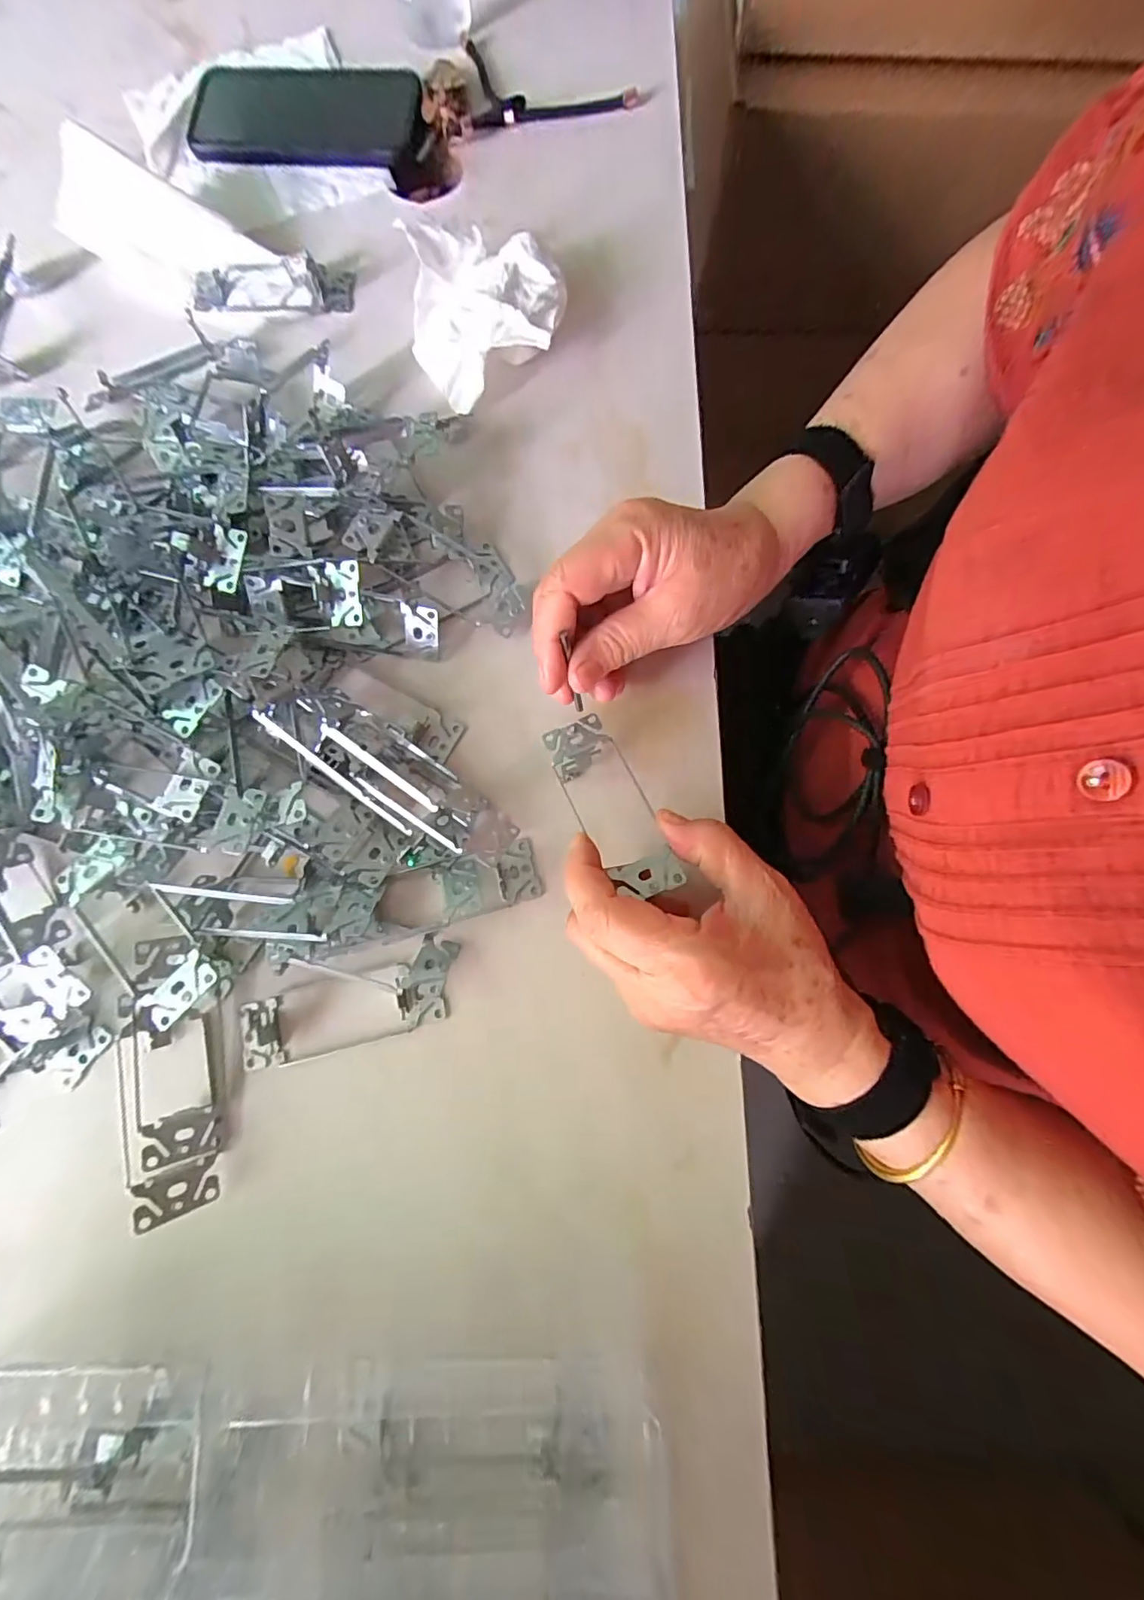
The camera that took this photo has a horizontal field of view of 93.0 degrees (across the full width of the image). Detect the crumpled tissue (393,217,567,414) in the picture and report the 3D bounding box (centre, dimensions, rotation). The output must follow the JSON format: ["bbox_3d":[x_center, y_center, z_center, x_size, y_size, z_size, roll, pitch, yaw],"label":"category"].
[{"bbox_3d":[-0.062,-0.322,0.355,0.100,0.039,0.108,-33,80,-6],"label":"crumpled tissue"}]

